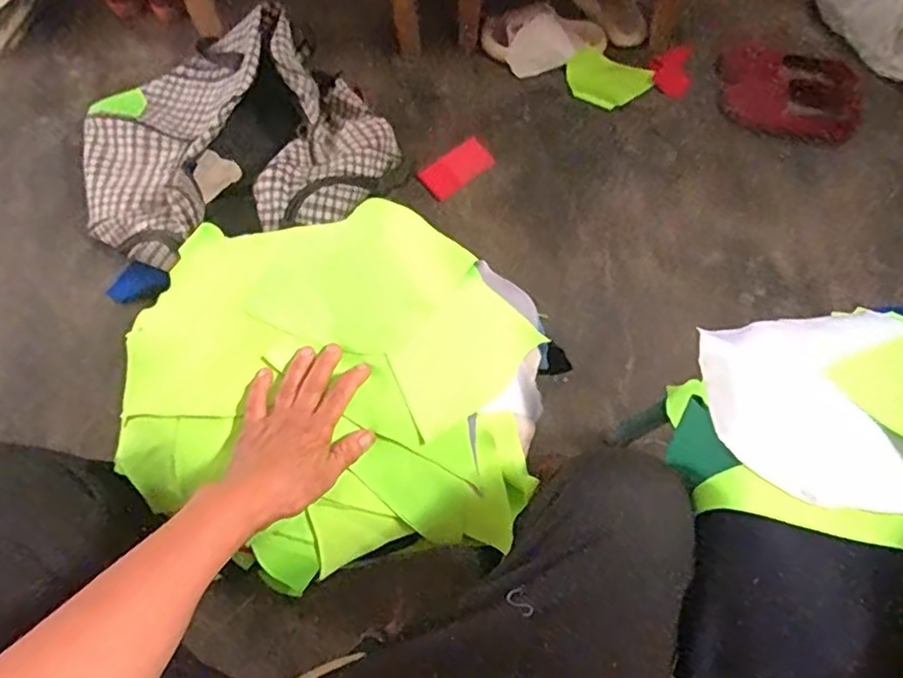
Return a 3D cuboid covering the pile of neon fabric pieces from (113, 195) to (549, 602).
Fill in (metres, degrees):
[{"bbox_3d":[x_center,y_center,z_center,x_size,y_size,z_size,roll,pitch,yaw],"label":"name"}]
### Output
[{"bbox_3d":[-0.108,0.036,0.607,0.383,0.081,0.338,-11,74,-5],"label":"pile of neon fabric pieces"}]

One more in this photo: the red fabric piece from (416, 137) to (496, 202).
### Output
[{"bbox_3d":[0.009,-0.296,1.126,0.143,0.007,0.071,-40,76,-23],"label":"red fabric piece"}]

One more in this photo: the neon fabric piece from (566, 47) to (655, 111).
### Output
[{"bbox_3d":[0.291,-0.479,1.204,0.154,0.021,0.101,18,68,8],"label":"neon fabric piece"}]

